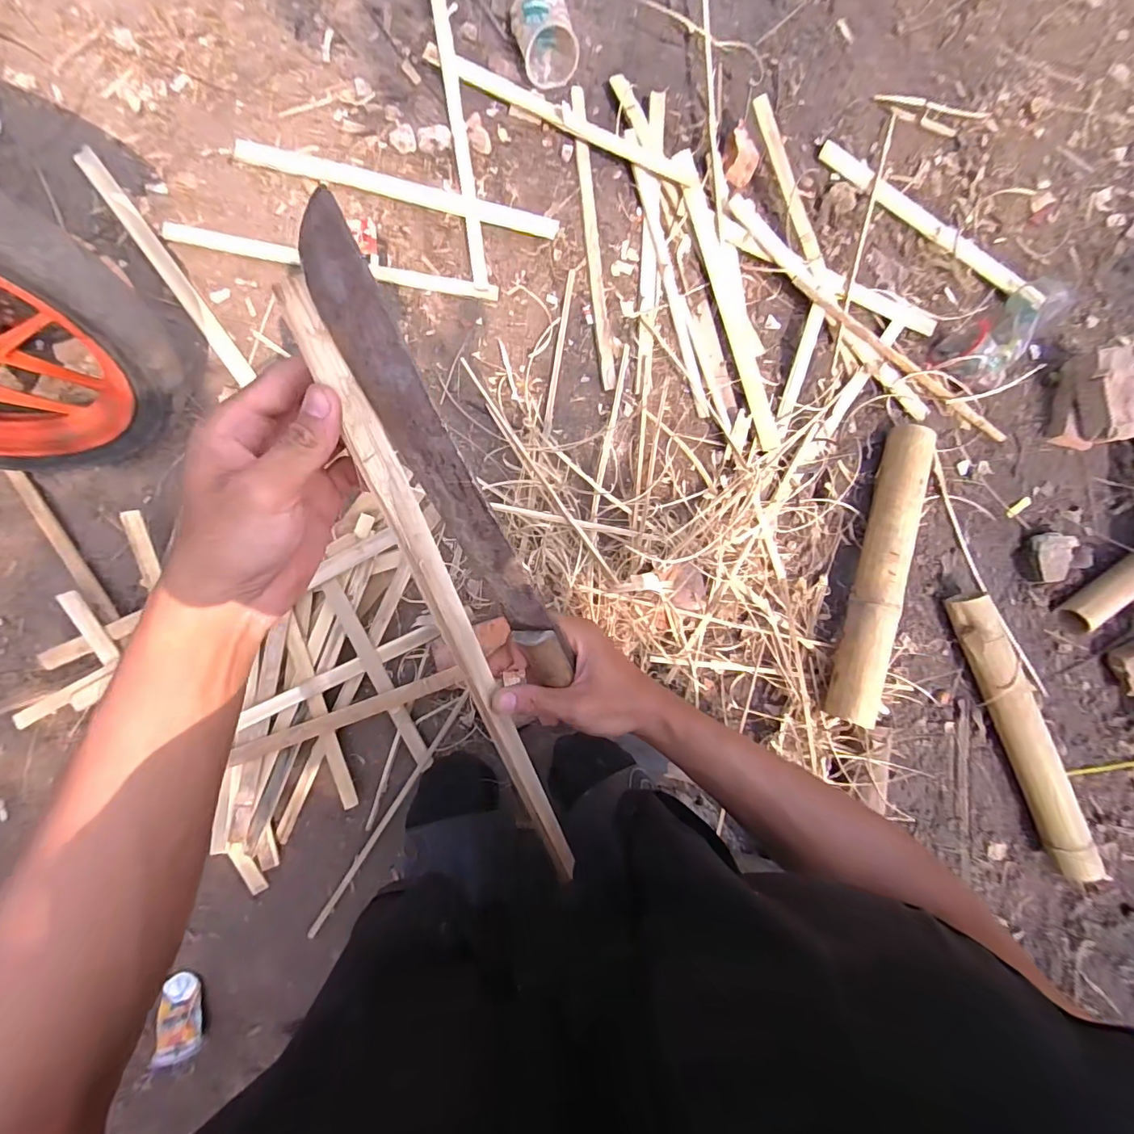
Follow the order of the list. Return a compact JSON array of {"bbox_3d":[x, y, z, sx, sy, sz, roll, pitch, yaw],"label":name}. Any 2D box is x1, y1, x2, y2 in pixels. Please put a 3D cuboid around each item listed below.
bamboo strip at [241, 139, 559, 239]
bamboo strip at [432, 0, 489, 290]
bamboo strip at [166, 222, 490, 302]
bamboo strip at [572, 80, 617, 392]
[{"bbox_3d":[-0.261,-0.602,0.772,0.495,0.013,0.037,10,88,-7],"label":"bamboo strip"},{"bbox_3d":[-0.180,-0.725,0.811,0.025,0.017,0.509,-8,88,-8],"label":"bamboo strip"},{"bbox_3d":[-0.370,-0.495,0.790,0.510,0.015,0.032,6,86,-8],"label":"bamboo strip"},{"bbox_3d":[0.046,-0.573,0.840,0.023,0.010,0.531,-5,88,-8],"label":"bamboo strip"}]

